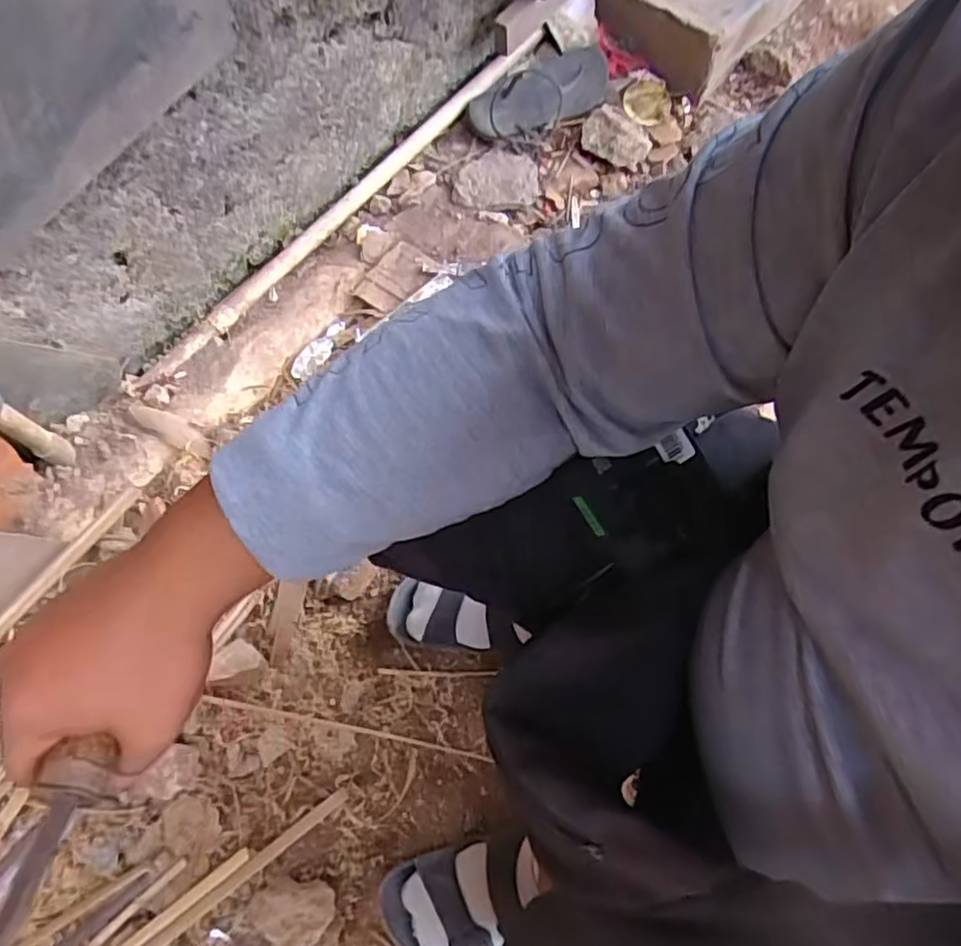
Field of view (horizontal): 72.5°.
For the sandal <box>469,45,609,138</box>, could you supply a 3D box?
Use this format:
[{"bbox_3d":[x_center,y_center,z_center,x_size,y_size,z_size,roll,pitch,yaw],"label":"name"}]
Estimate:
[{"bbox_3d":[0.101,-0.626,1.089,0.276,0.053,0.114,-34,72,-16],"label":"sandal"}]

